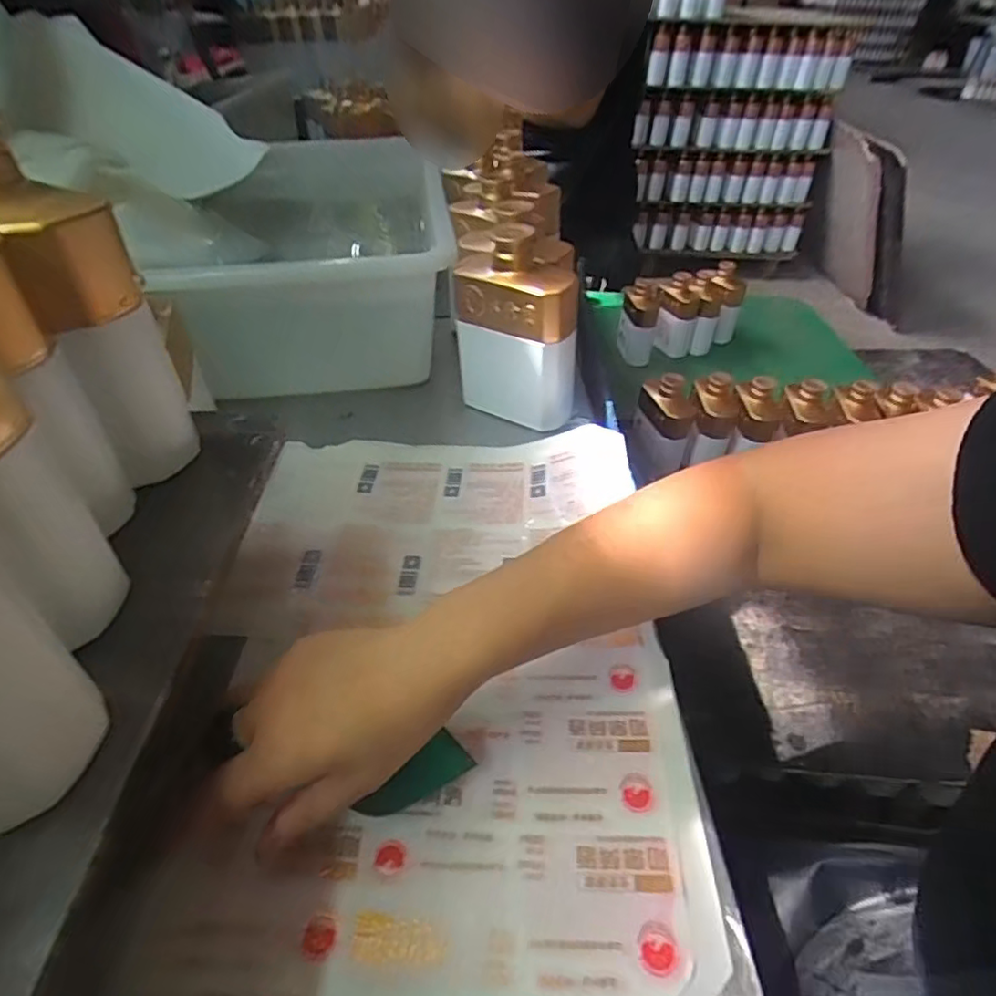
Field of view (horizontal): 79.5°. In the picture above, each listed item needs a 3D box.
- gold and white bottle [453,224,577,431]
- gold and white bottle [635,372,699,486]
[{"bbox_3d":[0.019,-0.150,0.544,0.108,0.163,0.054,23,47,25],"label":"gold and white bottle"},{"bbox_3d":[0.274,-0.117,1.004,0.087,0.184,0.087,11,42,9],"label":"gold and white bottle"}]

